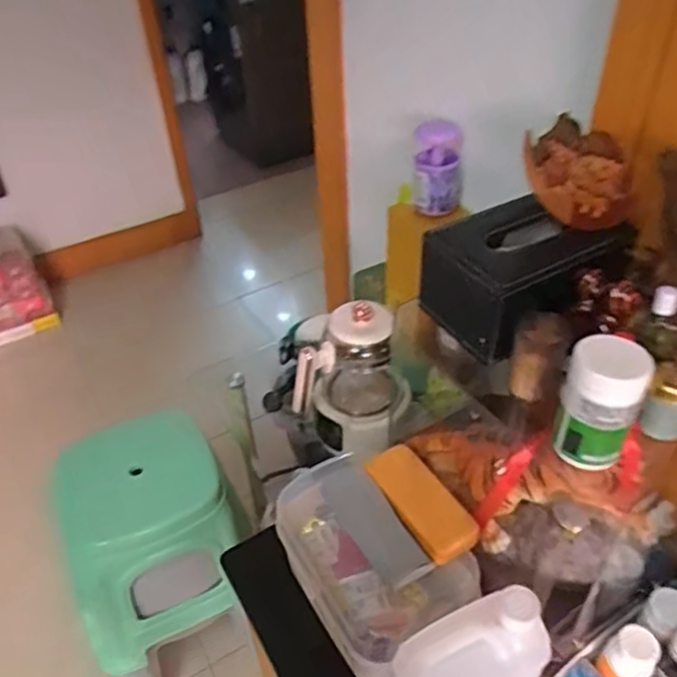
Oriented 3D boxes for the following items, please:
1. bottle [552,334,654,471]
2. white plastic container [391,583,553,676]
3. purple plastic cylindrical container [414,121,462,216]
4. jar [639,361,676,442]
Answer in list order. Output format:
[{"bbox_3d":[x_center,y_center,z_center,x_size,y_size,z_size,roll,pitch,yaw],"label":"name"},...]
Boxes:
[{"bbox_3d":[0.235,0.059,0.577,0.070,0.107,0.068,18,47,23],"label":"bottle"},{"bbox_3d":[0.135,0.353,0.668,0.173,0.164,0.092,-16,44,-12],"label":"white plastic container"},{"bbox_3d":[0.161,-0.270,1.021,0.077,0.130,0.072,-2,43,2],"label":"purple plastic cylindrical container"},{"bbox_3d":[0.321,0.063,0.614,0.043,0.065,0.046,-2,43,2],"label":"jar"}]

